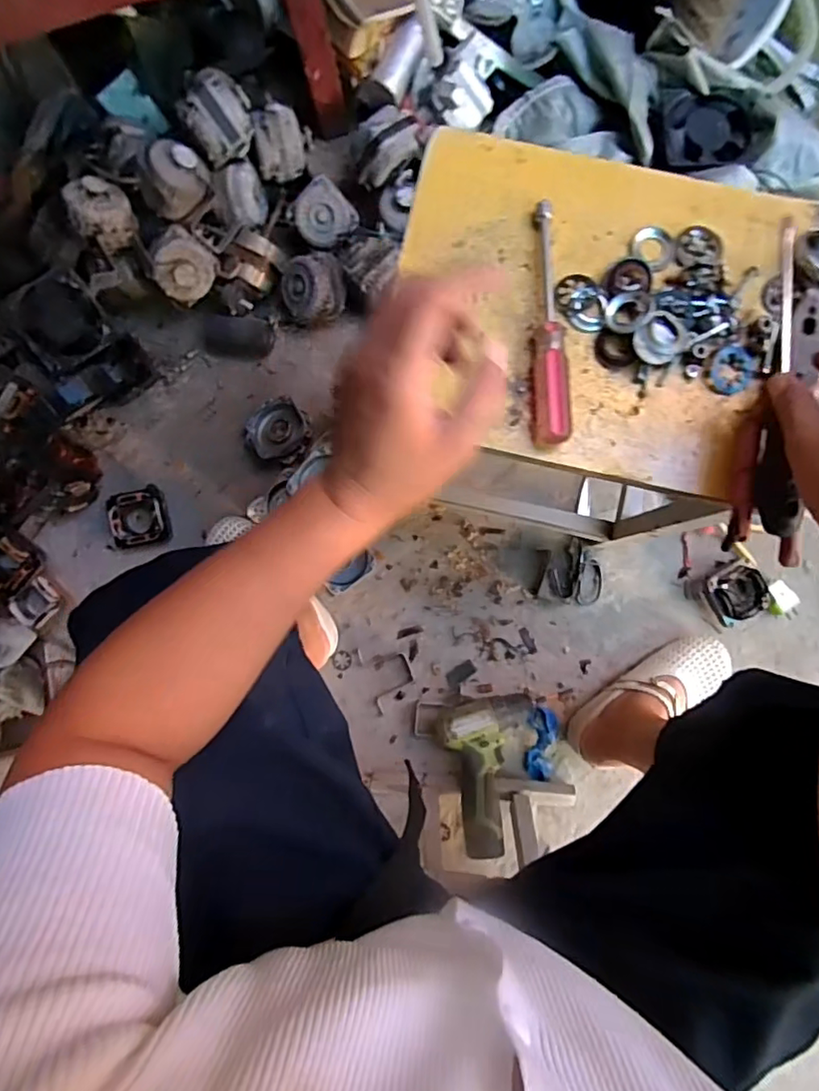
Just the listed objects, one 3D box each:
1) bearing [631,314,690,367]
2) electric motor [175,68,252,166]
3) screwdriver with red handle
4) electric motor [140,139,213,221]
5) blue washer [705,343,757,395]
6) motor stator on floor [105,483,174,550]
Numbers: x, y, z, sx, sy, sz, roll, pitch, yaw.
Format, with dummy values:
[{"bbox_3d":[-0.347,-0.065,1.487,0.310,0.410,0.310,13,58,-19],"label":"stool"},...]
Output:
[{"bbox_3d":[0.178,-0.147,0.400,0.037,0.008,0.031,-42,86,-1],"label":"bearing"},{"bbox_3d":[-0.247,-0.557,0.738,0.092,0.075,0.075,-31,85,0],"label":"electric motor"},{"bbox_3d":[0.098,-0.161,0.406,0.023,0.022,0.175,-3,87,2],"label":"screwdriver with red handle"},{"bbox_3d":[-0.314,-0.487,0.756,0.092,0.057,0.075,-32,85,0],"label":"electric motor"},{"bbox_3d":[0.235,-0.127,0.414,0.036,0.009,0.033,0,87,2],"label":"blue washer"},{"bbox_3d":[-0.408,-0.042,0.856,0.083,0.035,0.085,-13,87,1],"label":"motor stator on floor"}]

